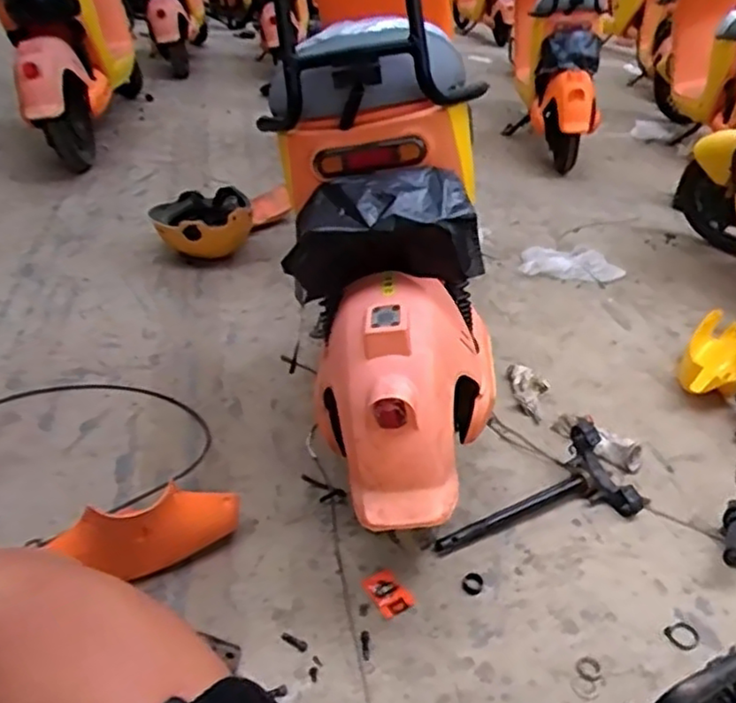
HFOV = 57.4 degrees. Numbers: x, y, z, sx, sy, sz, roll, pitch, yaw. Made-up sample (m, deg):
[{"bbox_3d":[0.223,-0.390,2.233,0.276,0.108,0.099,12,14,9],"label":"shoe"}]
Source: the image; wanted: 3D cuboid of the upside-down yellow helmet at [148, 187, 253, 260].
[{"bbox_3d":[-0.425,-0.313,1.730,0.247,0.159,0.236,-2,33,-11],"label":"upside-down yellow helmet"}]

